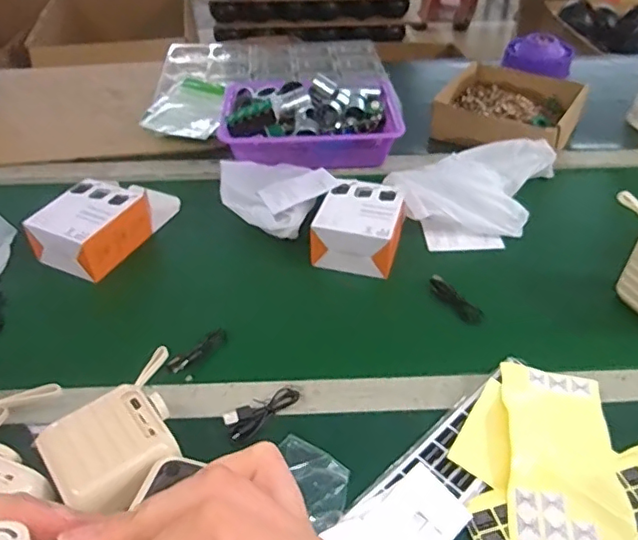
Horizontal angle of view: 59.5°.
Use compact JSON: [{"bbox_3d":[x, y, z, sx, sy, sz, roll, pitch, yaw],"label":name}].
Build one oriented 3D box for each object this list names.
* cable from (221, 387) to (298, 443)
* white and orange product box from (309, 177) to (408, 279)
[{"bbox_3d":[-0.051,0.136,0.528,0.073,0.011,0.031,-22,46,-22],"label":"cable"},{"bbox_3d":[0.055,-0.055,0.712,0.100,0.064,0.109,11,43,13],"label":"white and orange product box"}]

